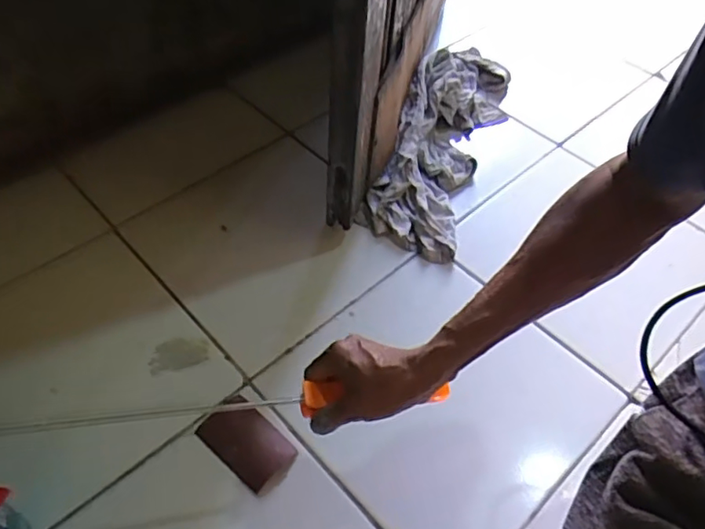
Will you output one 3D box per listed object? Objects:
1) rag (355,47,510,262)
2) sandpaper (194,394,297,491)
[{"bbox_3d":[0.152,-0.221,0.944,0.155,0.068,0.499,17,53,10],"label":"rag"},{"bbox_3d":[-0.117,0.197,0.637,0.113,0.010,0.067,34,57,21],"label":"sandpaper"}]

